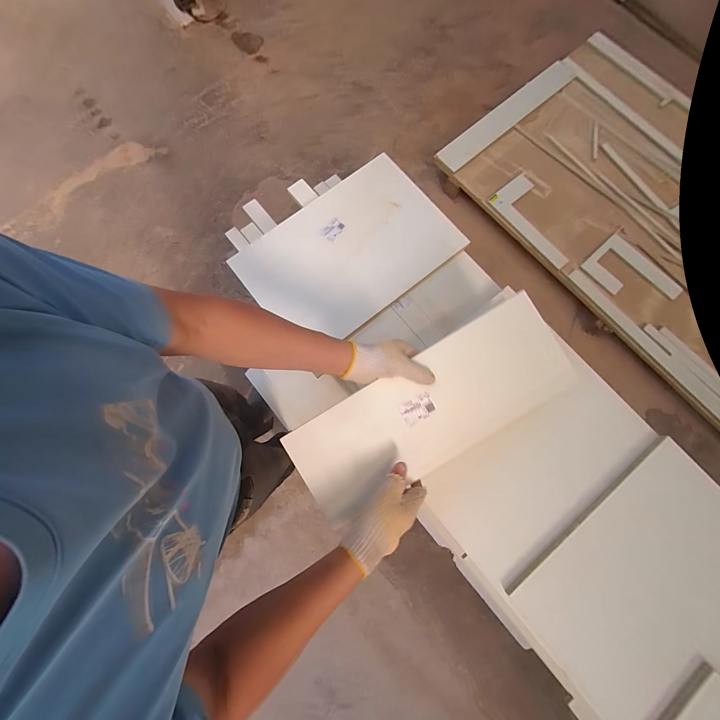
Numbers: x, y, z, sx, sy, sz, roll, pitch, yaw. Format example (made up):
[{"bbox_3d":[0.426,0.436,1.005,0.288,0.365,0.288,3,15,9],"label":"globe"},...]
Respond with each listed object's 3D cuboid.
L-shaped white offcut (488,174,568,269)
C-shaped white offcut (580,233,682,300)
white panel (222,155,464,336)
[{"bbox_3d":[0.848,-0.661,1.468,0.217,0.020,0.461,-37,81,-6],"label":"L-shaped white offcut"},{"bbox_3d":[1.211,-0.369,1.395,0.235,0.013,0.368,-39,81,-6],"label":"C-shaped white offcut"},{"bbox_3d":[-0.028,-0.255,0.743,0.465,0.019,0.331,-38,81,-6],"label":"white panel"}]

